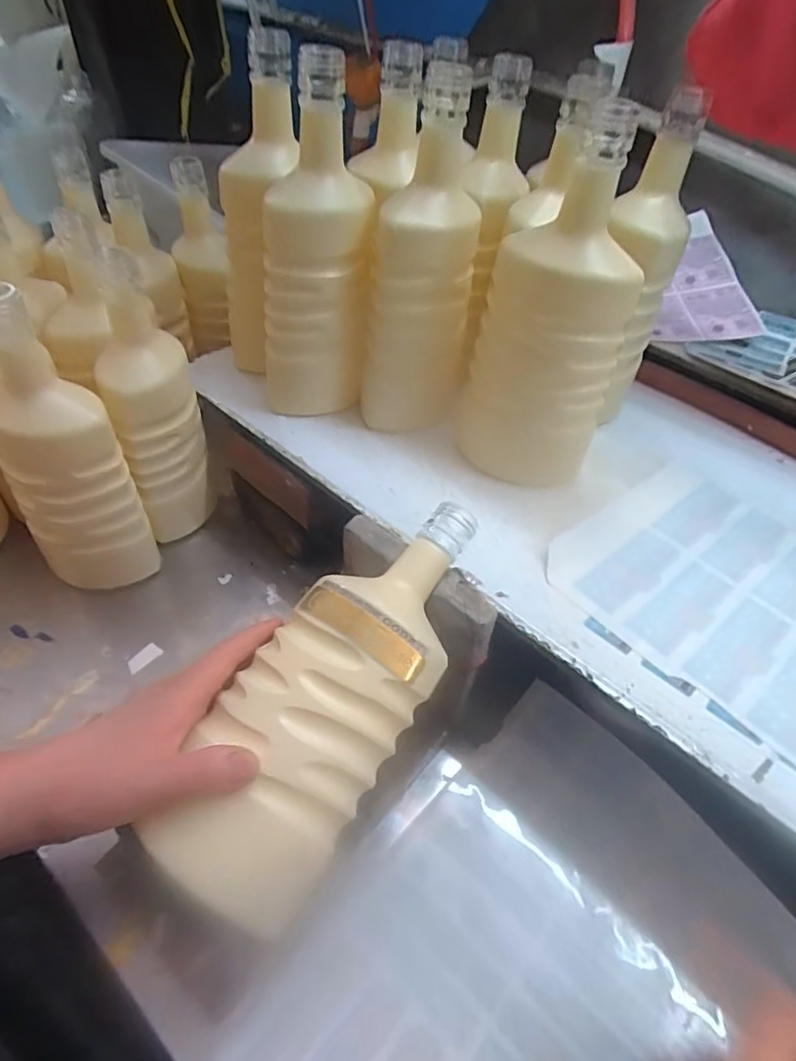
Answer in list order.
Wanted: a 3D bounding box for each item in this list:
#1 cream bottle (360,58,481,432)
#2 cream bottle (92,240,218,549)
[{"bbox_3d":[0.022,-0.208,0.459,0.076,0.236,0.103,9,50,4],"label":"cream bottle"},{"bbox_3d":[-0.205,-0.101,0.500,0.066,0.240,0.073,-14,52,-15],"label":"cream bottle"}]

